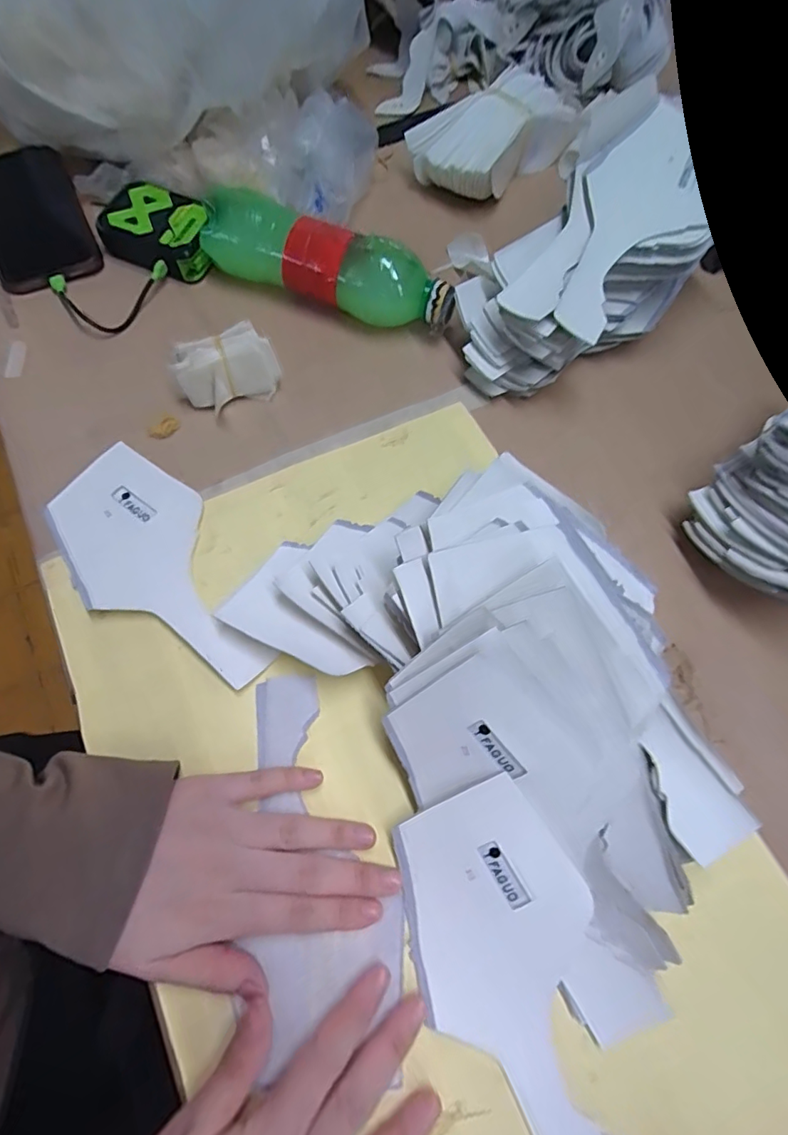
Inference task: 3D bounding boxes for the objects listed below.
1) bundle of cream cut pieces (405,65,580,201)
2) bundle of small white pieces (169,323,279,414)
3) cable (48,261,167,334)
[{"bbox_3d":[0.091,-0.395,0.477,0.083,0.058,0.166,41,72,14],"label":"bundle of cream cut pieces"},{"bbox_3d":[-0.119,-0.142,0.373,0.068,0.039,0.034,-19,69,-10],"label":"bundle of small white pieces"},{"bbox_3d":[-0.230,-0.215,0.416,0.093,0.019,0.055,-7,68,-5],"label":"cable"}]

